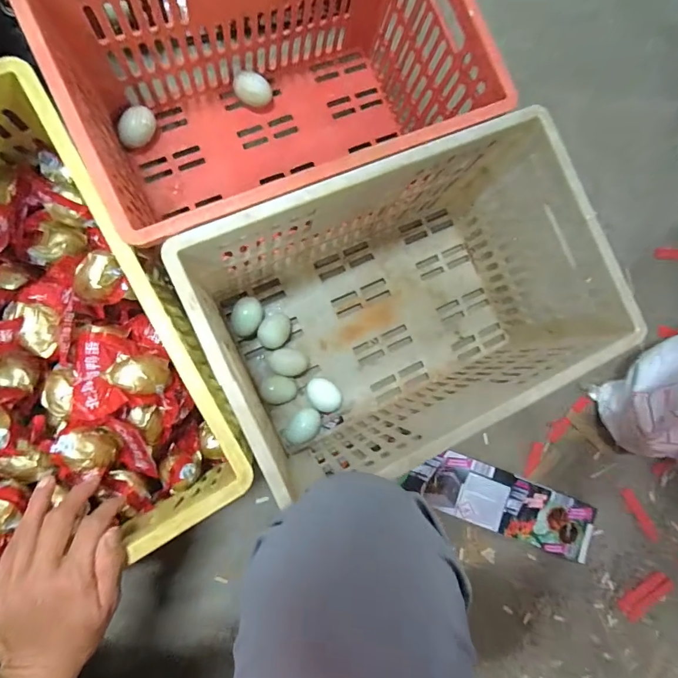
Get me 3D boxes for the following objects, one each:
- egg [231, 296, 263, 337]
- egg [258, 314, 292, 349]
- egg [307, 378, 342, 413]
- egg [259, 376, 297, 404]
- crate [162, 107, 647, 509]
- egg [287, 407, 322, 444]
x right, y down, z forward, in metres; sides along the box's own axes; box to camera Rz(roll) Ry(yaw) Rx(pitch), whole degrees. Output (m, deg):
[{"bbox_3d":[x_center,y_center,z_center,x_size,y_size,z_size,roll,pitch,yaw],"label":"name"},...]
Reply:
[{"bbox_3d":[-0.140,-0.032,0.599,0.043,0.038,0.057,12,85,-8],"label":"egg"},{"bbox_3d":[-0.098,-0.012,0.602,0.043,0.041,0.052,36,82,-6],"label":"egg"},{"bbox_3d":[-0.025,0.088,0.607,0.048,0.038,0.058,-32,92,-10],"label":"egg"},{"bbox_3d":[-0.091,0.078,0.598,0.052,0.035,0.041,9,85,-9],"label":"egg"},{"bbox_3d":[0.082,-0.041,0.536,0.472,0.236,0.314,-24,91,-10],"label":"crate"},{"bbox_3d":[-0.053,0.131,0.596,0.044,0.043,0.056,36,82,-6],"label":"egg"}]

